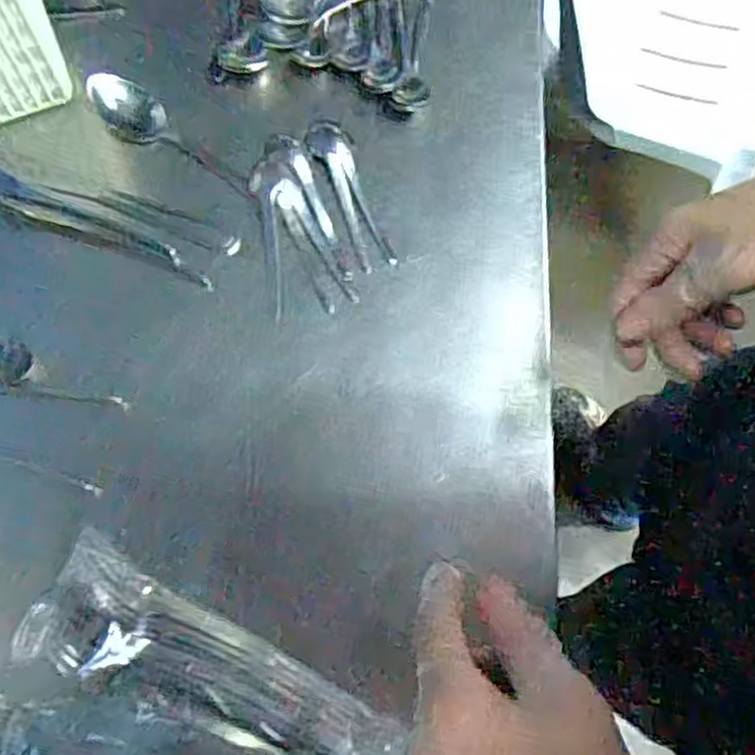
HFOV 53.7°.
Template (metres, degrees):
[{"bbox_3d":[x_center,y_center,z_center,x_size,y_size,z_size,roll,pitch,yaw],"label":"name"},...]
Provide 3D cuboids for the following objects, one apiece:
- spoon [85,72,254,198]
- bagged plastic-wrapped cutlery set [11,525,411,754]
[{"bbox_3d":[-0.157,-0.179,0.553,0.141,0.024,0.036,34,74,9],"label":"spoon"},{"bbox_3d":[-0.096,0.176,0.437,0.227,0.027,0.069,26,73,6],"label":"bagged plastic-wrapped cutlery set"}]

